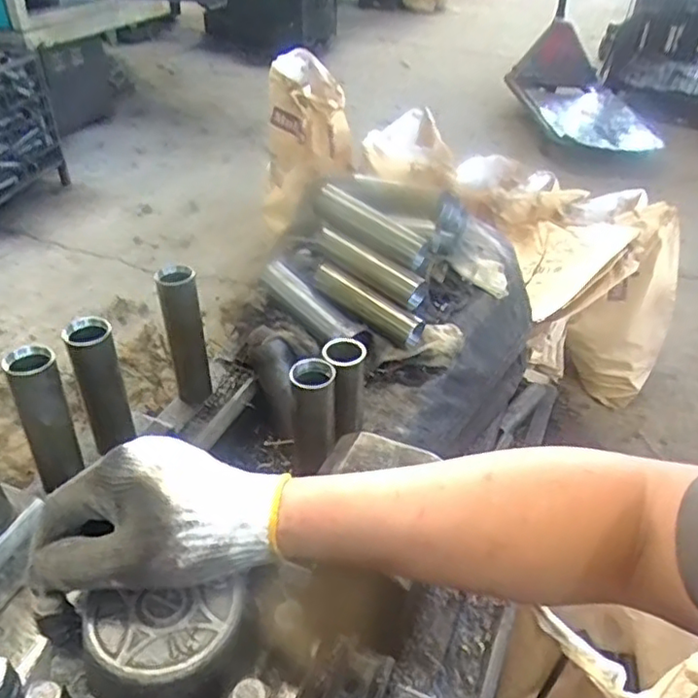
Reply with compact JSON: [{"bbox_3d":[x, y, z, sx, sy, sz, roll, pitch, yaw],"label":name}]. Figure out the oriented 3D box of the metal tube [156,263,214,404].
[{"bbox_3d":[-0.202,-0.015,0.790,0.045,0.177,0.038,-11,40,-16],"label":"metal tube"}]

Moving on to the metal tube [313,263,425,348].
[{"bbox_3d":[0.023,-0.059,0.836,0.167,0.035,0.037,34,47,17],"label":"metal tube"}]

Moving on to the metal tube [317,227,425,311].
[{"bbox_3d":[0.027,-0.113,0.873,0.170,0.034,0.036,34,47,14],"label":"metal tube"}]

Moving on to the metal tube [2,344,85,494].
[{"bbox_3d":[-0.297,0.066,0.628,0.048,0.134,0.044,-18,42,-23],"label":"metal tube"}]

